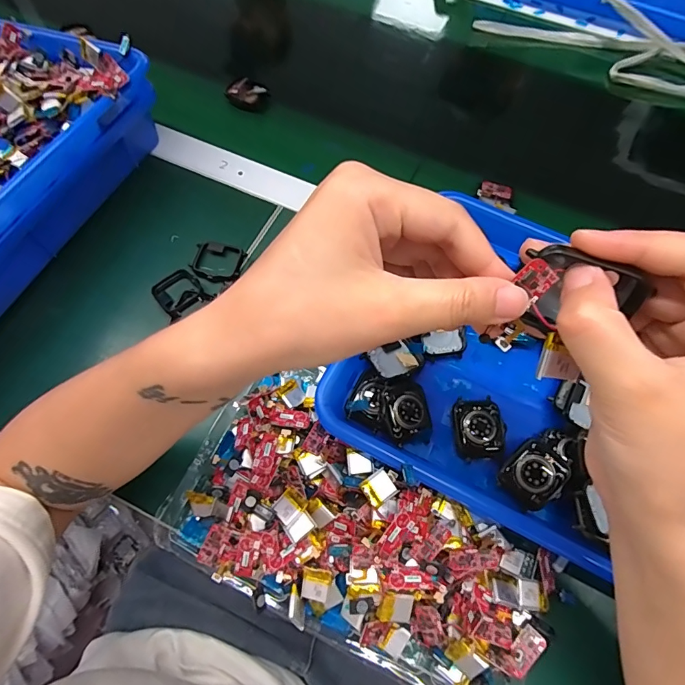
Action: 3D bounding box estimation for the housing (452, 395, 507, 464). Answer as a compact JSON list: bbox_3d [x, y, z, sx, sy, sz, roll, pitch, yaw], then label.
[{"bbox_3d":[0.102,0.064,0.317,0.037,0.012,0.044,-2,66,-3],"label":"housing"}]

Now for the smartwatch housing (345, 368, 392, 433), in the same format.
[{"bbox_3d":[0.022,0.041,0.321,0.030,0.015,0.042,22,67,8],"label":"smartwatch housing"}]

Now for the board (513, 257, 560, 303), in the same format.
[{"bbox_3d":[0.076,-0.025,0.165,0.016,0.004,0.012,41,101,-20],"label":"board"}]

